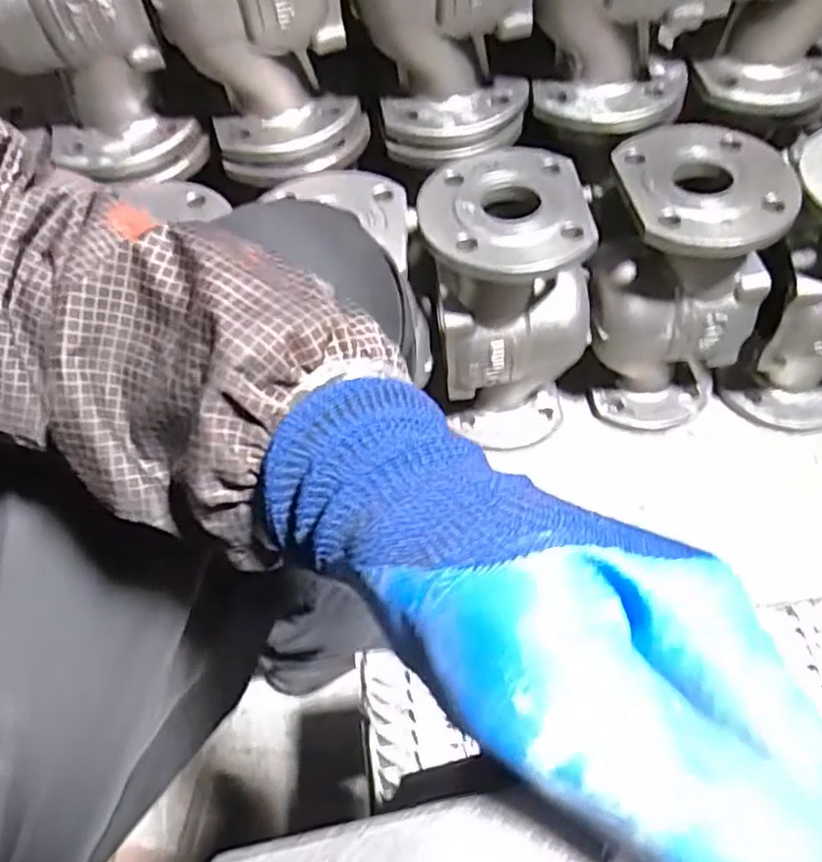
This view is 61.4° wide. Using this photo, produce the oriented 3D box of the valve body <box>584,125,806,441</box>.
[{"bbox_3d":[0.263,-0.139,0.696,0.152,0.273,0.149,-2,56,3],"label":"valve body"}]

